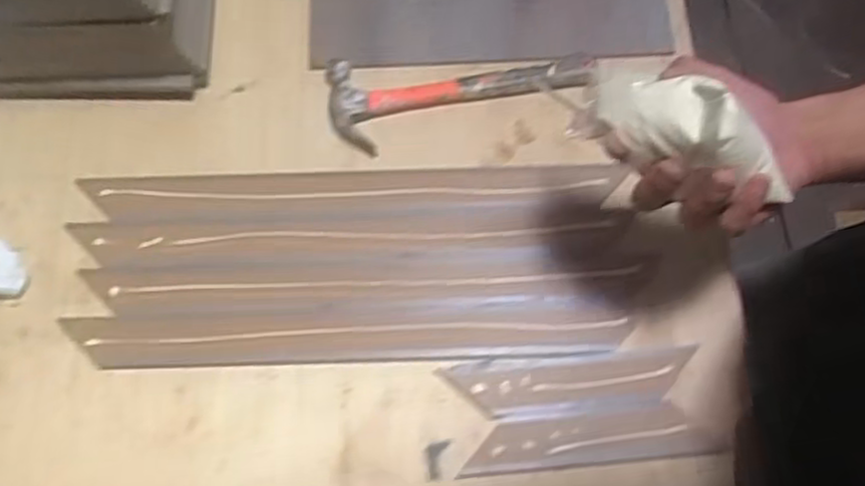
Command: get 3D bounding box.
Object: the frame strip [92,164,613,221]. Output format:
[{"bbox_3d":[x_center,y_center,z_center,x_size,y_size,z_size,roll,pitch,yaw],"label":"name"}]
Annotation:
[{"bbox_3d":[-0.072,-0.047,0.704,0.494,0.006,0.052,-2,70,0],"label":"frame strip"}]

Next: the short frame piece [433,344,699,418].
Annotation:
[{"bbox_3d":[0.120,0.119,0.643,0.212,0.004,0.048,-6,70,-1],"label":"short frame piece"}]

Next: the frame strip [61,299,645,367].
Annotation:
[{"bbox_3d":[-0.067,0.081,0.658,0.489,0.007,0.046,-2,70,0],"label":"frame strip"}]

